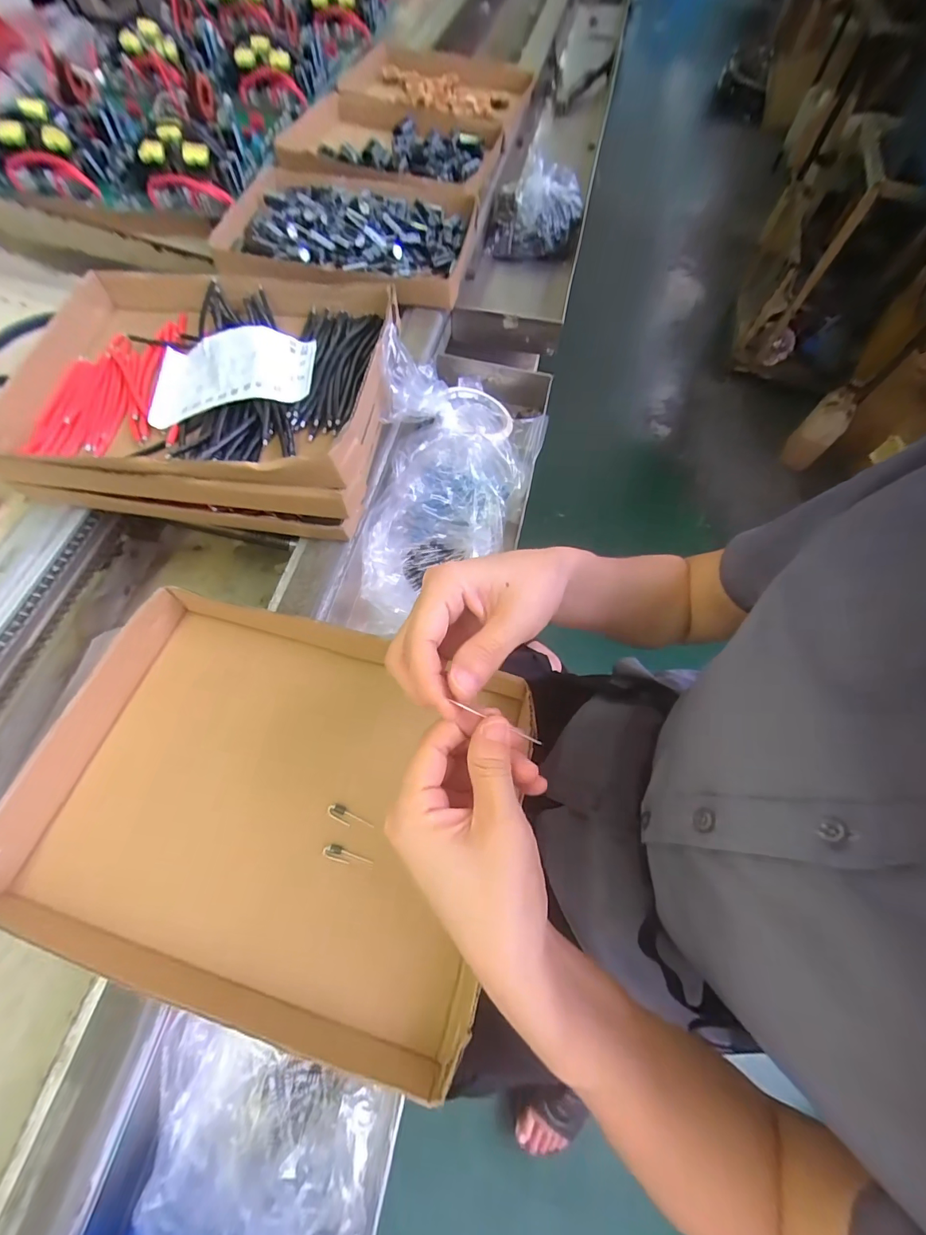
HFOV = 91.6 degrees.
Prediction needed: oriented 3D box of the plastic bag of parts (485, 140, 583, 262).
[{"bbox_3d":[0.117,-0.648,0.719,0.150,0.121,0.104,5,64,-1],"label":"plastic bag of parts"}]

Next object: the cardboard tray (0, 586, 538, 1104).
[{"bbox_3d":[-0.129,0.121,0.321,0.316,0.058,0.233,15,65,4],"label":"cardboard tray"}]

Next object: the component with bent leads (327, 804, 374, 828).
[{"bbox_3d":[-0.078,0.140,0.313,0.033,0.005,0.010,25,66,9],"label":"component with bent leads"}]

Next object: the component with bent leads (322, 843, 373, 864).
[{"bbox_3d":[-0.078,0.161,0.303,0.034,0.004,0.009,15,65,4],"label":"component with bent leads"}]

